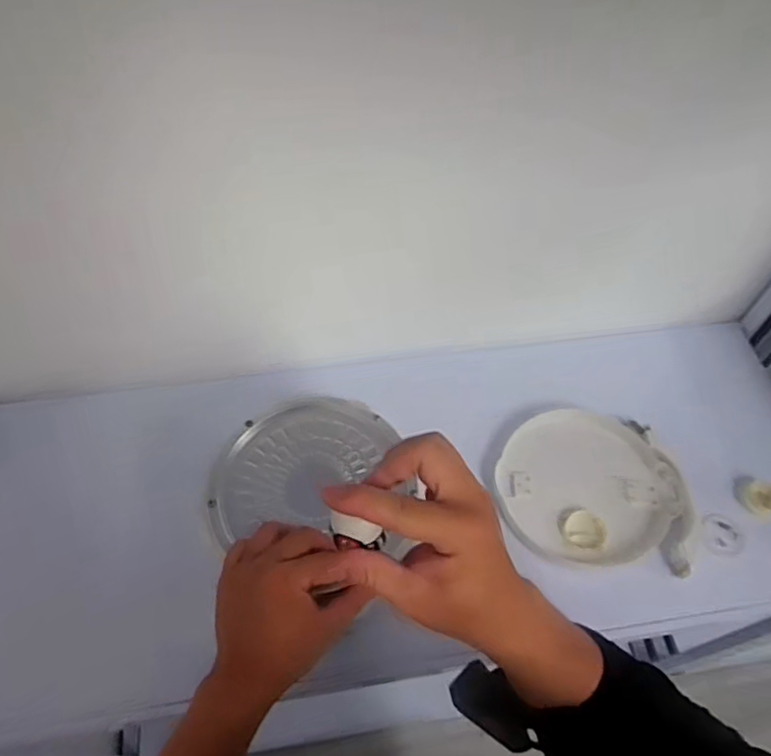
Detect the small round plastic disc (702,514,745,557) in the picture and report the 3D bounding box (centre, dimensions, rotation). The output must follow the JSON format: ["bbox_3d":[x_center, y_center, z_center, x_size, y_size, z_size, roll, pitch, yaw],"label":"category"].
[{"bbox_3d":[0.402,0.186,0.730,0.054,0.012,0.047,-32,64,-21],"label":"small round plastic disc"}]

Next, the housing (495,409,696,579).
[{"bbox_3d":[0.257,0.132,0.761,0.221,0.041,0.203,11,57,5],"label":"housing"}]

